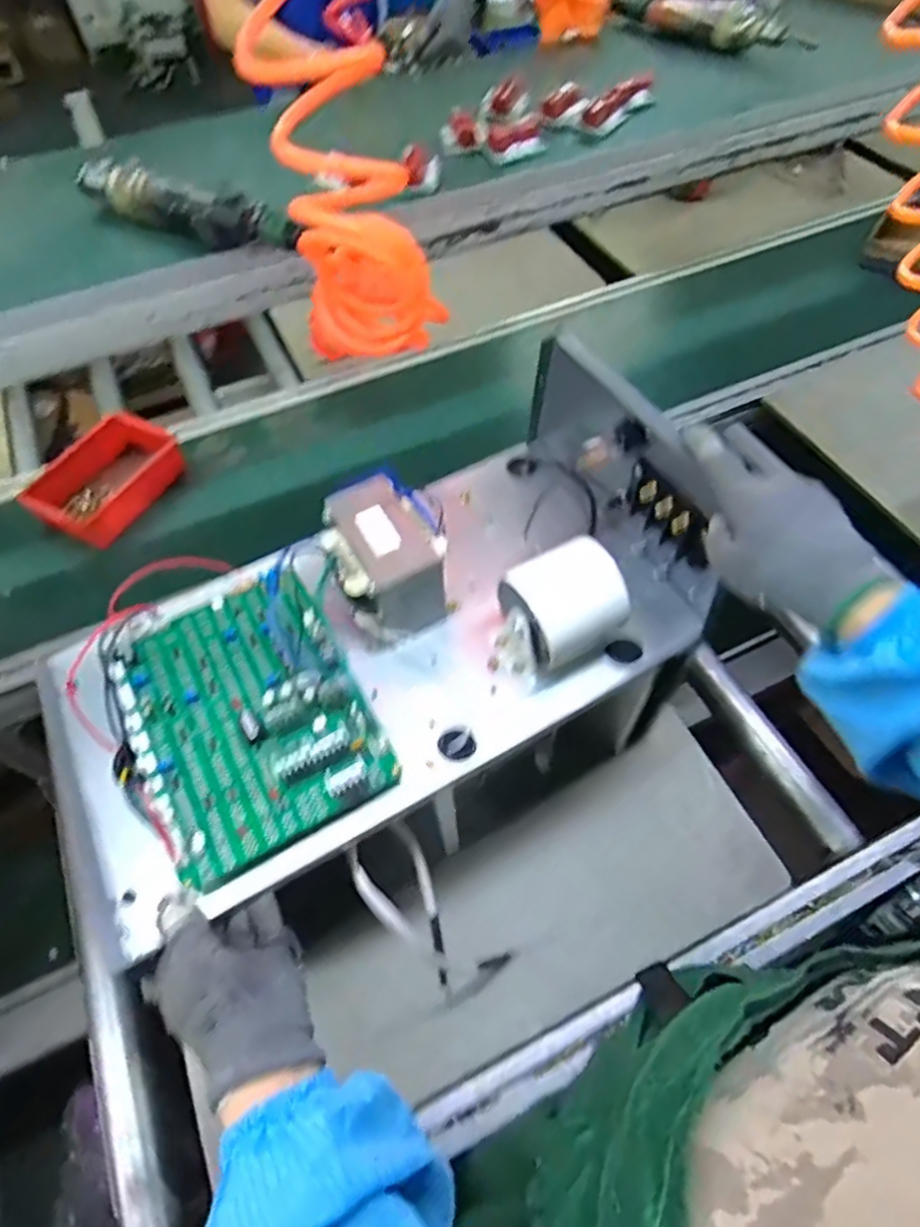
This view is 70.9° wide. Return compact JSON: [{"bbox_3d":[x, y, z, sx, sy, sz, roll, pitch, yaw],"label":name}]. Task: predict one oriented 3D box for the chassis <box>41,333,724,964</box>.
[{"bbox_3d":[-0.059,0.011,0.488,0.490,0.147,0.244,-33,62,-12],"label":"chassis"}]

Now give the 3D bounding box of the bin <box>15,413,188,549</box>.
[{"bbox_3d":[-0.513,-0.195,0.950,0.128,0.074,0.204,27,62,18],"label":"bin"}]

